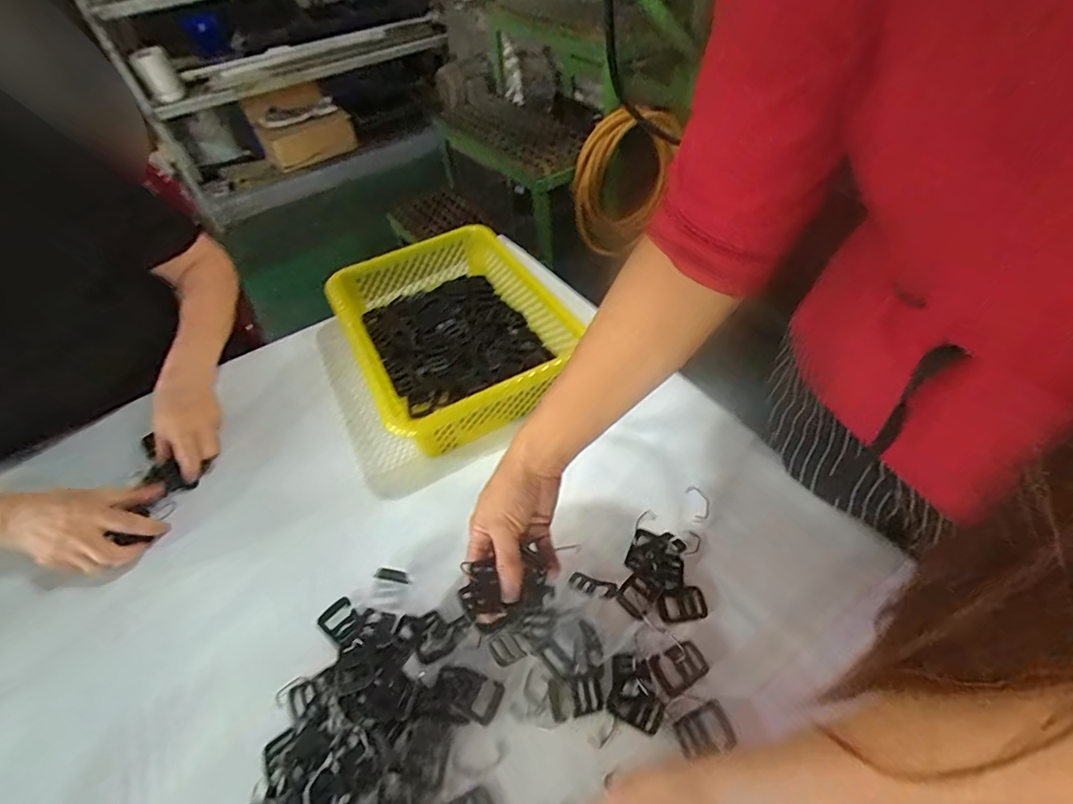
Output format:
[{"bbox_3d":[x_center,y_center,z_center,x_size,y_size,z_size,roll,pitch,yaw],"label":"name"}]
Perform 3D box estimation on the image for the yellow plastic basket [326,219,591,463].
[{"bbox_3d":[-0.113,-0.095,0.676,0.265,0.095,0.352,-27,50,-18],"label":"yellow plastic basket"}]

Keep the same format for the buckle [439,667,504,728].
[{"bbox_3d":[-0.058,0.243,0.413,0.054,0.008,0.032,9,49,15],"label":"buckle"}]

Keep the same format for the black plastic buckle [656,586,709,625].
[{"bbox_3d":[0.130,0.182,0.448,0.046,0.014,0.027,-10,47,-3],"label":"black plastic buckle"}]

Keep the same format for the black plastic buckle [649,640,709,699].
[{"bbox_3d":[0.119,0.221,0.418,0.043,0.004,0.033,-26,50,-17],"label":"black plastic buckle"}]

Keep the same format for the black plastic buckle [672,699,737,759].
[{"bbox_3d":[0.130,0.255,0.386,0.042,0.004,0.032,-19,48,-10],"label":"black plastic buckle"}]

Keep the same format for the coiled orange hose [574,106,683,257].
[{"bbox_3d":[0.262,-0.633,1.478,0.334,0.409,0.053,-25,51,-14],"label":"coiled orange hose"}]

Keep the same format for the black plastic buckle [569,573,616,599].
[{"bbox_3d":[0.053,0.172,0.463,0.042,0.015,0.022,9,49,15],"label":"black plastic buckle"}]

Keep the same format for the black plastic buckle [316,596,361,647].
[{"bbox_3d":[-0.184,0.205,0.468,0.039,0.006,0.031,29,57,29],"label":"black plastic buckle"}]

